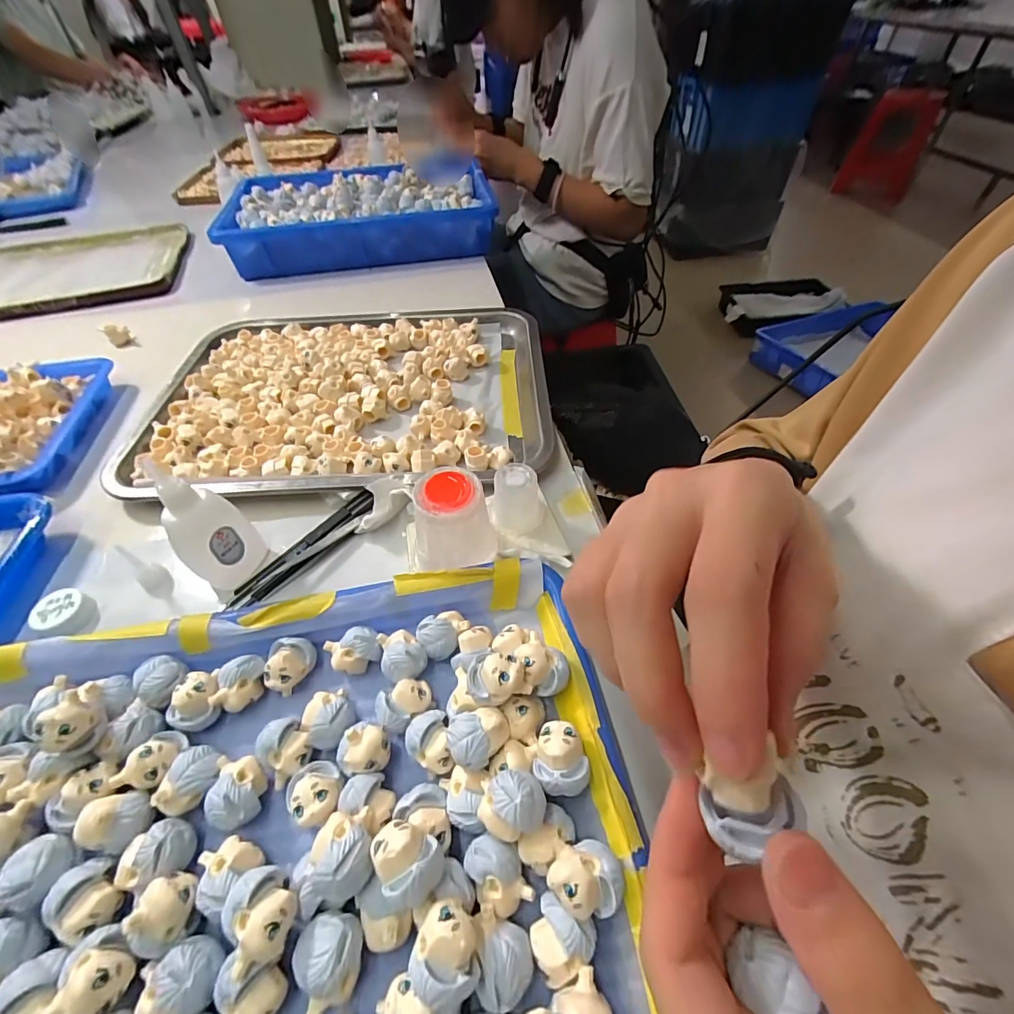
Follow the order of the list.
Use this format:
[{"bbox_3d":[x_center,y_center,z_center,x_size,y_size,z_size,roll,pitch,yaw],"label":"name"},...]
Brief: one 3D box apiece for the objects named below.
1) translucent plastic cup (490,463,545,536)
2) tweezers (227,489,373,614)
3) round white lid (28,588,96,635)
[{"bbox_3d":[0.007,-0.002,0.313,0.034,0.044,0.032,-1,50,1],"label":"translucent plastic cup"},{"bbox_3d":[-0.137,0.028,0.313,0.022,0.012,0.113,35,59,27],"label":"tweezers"},{"bbox_3d":[-0.278,0.066,0.286,0.030,0.013,0.028,-1,50,1],"label":"round white lid"}]

